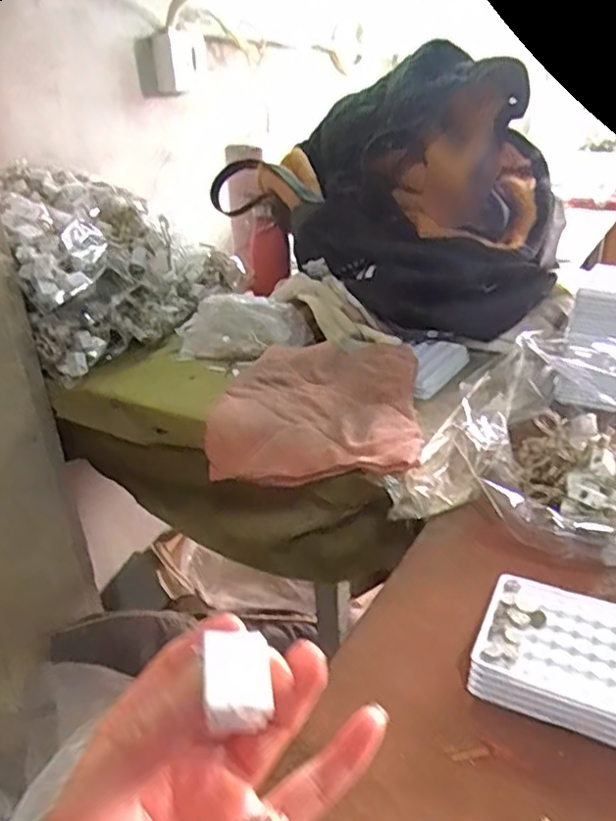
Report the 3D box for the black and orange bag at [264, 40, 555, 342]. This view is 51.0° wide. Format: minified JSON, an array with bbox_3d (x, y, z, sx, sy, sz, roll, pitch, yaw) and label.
[{"bbox_3d":[0.130,-0.294,0.859,0.293,0.284,0.378,-8,27,-11],"label":"black and orange bag"}]

